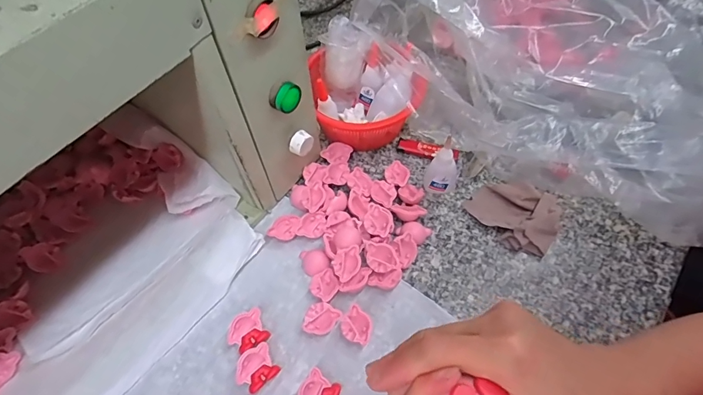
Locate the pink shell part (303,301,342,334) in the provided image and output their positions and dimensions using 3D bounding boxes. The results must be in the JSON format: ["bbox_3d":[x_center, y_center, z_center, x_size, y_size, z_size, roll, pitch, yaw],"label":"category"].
[{"bbox_3d":[-0.029,0.119,0.395,0.030,0.017,0.030,25,62,16],"label":"pink shell part"}]

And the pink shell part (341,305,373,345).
[{"bbox_3d":[0.007,0.124,0.392,0.029,0.014,0.030,25,62,16],"label":"pink shell part"}]

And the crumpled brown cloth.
[{"bbox_3d":[0.181,0.015,0.447,0.068,0.028,0.093,-38,65,-20],"label":"crumpled brown cloth"}]

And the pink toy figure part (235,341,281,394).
[{"bbox_3d":[-0.086,0.157,0.375,0.037,0.015,0.034,-40,66,-21],"label":"pink toy figure part"}]

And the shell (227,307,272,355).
[{"bbox_3d":[-0.099,0.130,0.393,0.036,0.018,0.035,0,58,1],"label":"shell"}]

